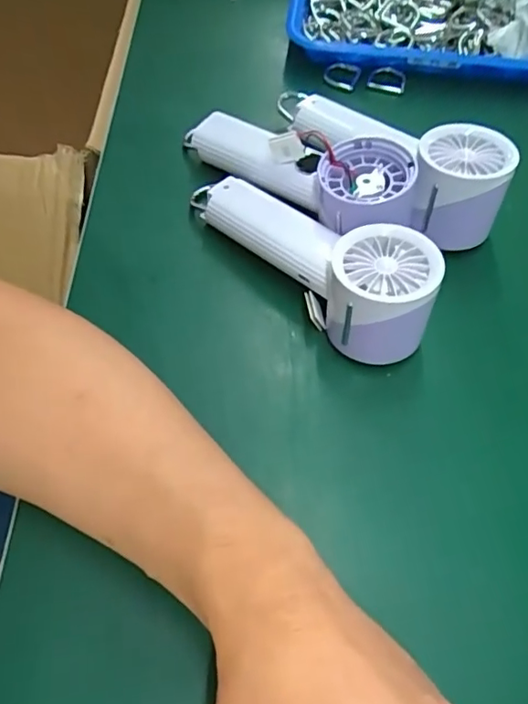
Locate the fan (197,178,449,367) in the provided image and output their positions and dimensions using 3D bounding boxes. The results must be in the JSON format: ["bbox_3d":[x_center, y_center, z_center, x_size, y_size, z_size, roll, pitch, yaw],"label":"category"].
[{"bbox_3d":[0.027,-0.071,0.358,0.065,0.064,0.193,-39,68,-20],"label":"fan"}]

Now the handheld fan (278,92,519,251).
[{"bbox_3d":[0.081,-0.139,0.397,0.185,0.073,0.060,33,65,16],"label":"handheld fan"}]

